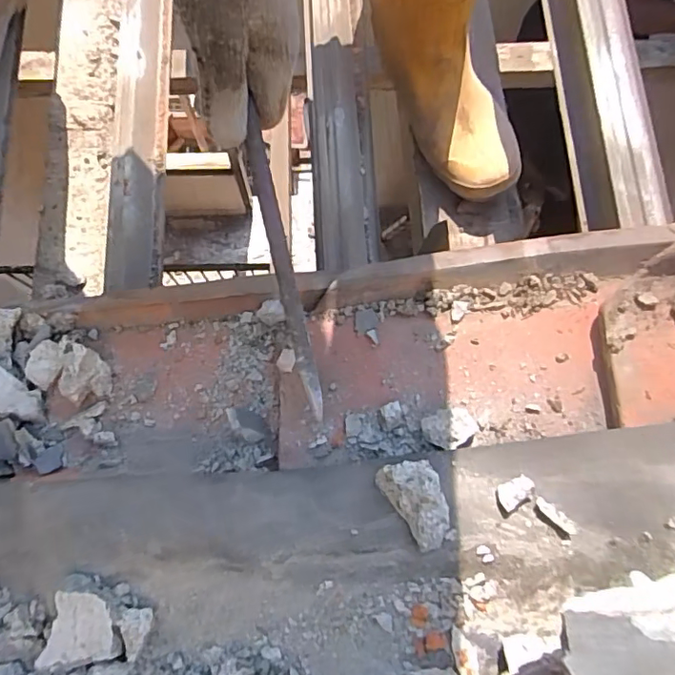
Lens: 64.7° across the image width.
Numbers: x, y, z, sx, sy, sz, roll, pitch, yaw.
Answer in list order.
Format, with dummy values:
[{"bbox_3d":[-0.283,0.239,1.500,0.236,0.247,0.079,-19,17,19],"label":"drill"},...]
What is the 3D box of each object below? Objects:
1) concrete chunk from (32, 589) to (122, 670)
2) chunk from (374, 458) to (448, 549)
[{"bbox_3d":[-0.162,0.185,0.336,0.050,0.014,0.046,0,75,-2],"label":"concrete chunk"},{"bbox_3d":[0.048,0.091,0.304,0.031,0.024,0.049,-31,78,-9],"label":"chunk"}]

